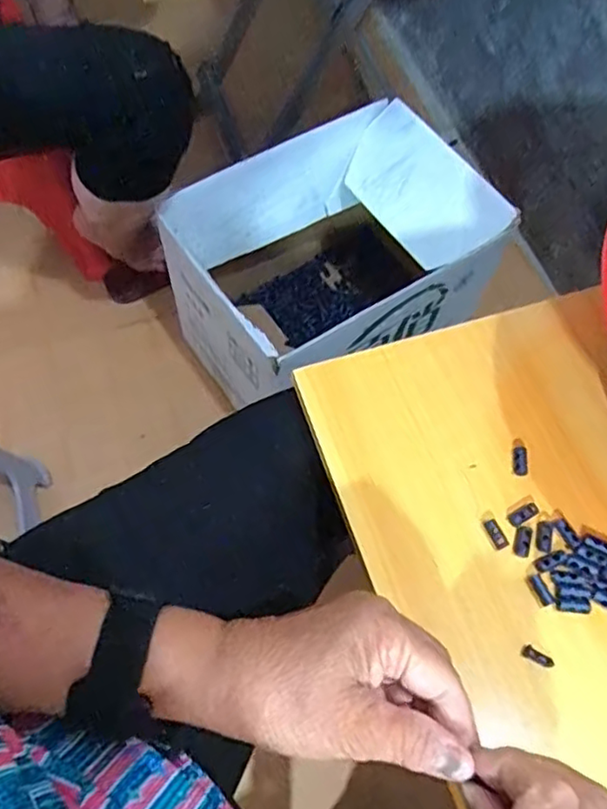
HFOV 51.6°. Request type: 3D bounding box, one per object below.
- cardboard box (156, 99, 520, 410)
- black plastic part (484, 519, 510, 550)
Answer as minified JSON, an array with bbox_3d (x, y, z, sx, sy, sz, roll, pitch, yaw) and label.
[{"bbox_3d":[0.041,-0.185,0.942,0.402,0.291,0.299,-33,71,-16],"label":"cardboard box"},{"bbox_3d":[0.118,0.079,0.384,0.009,0.004,0.018,-17,67,-10],"label":"black plastic part"}]

